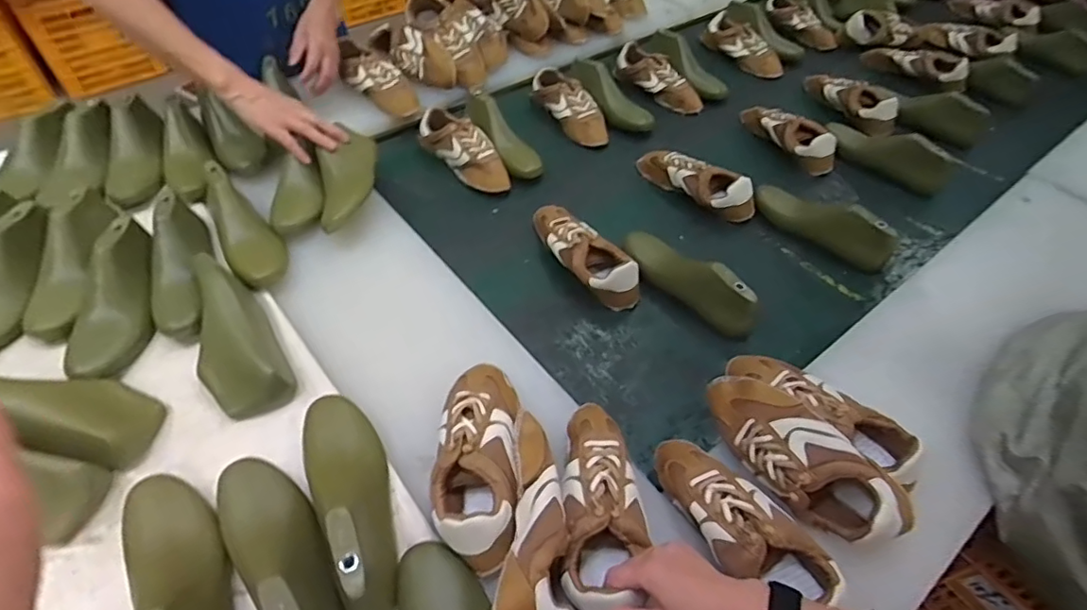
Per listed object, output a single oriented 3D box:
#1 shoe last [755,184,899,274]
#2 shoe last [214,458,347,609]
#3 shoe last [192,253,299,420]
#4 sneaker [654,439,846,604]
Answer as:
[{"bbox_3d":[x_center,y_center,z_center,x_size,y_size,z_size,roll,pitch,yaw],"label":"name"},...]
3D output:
[{"bbox_3d":[0.483,-0.140,0.963,0.247,0.079,0.079,25,54,16],"label":"shoe last"},{"bbox_3d":[-0.250,0.231,0.527,0.078,0.072,0.246,-34,60,-26],"label":"shoe last"},{"bbox_3d":[-0.391,0.033,0.703,0.094,0.067,0.236,-23,69,-20],"label":"shoe last"},{"bbox_3d":[0.203,0.227,0.587,0.094,0.082,0.216,-26,57,-21],"label":"sneaker"}]

